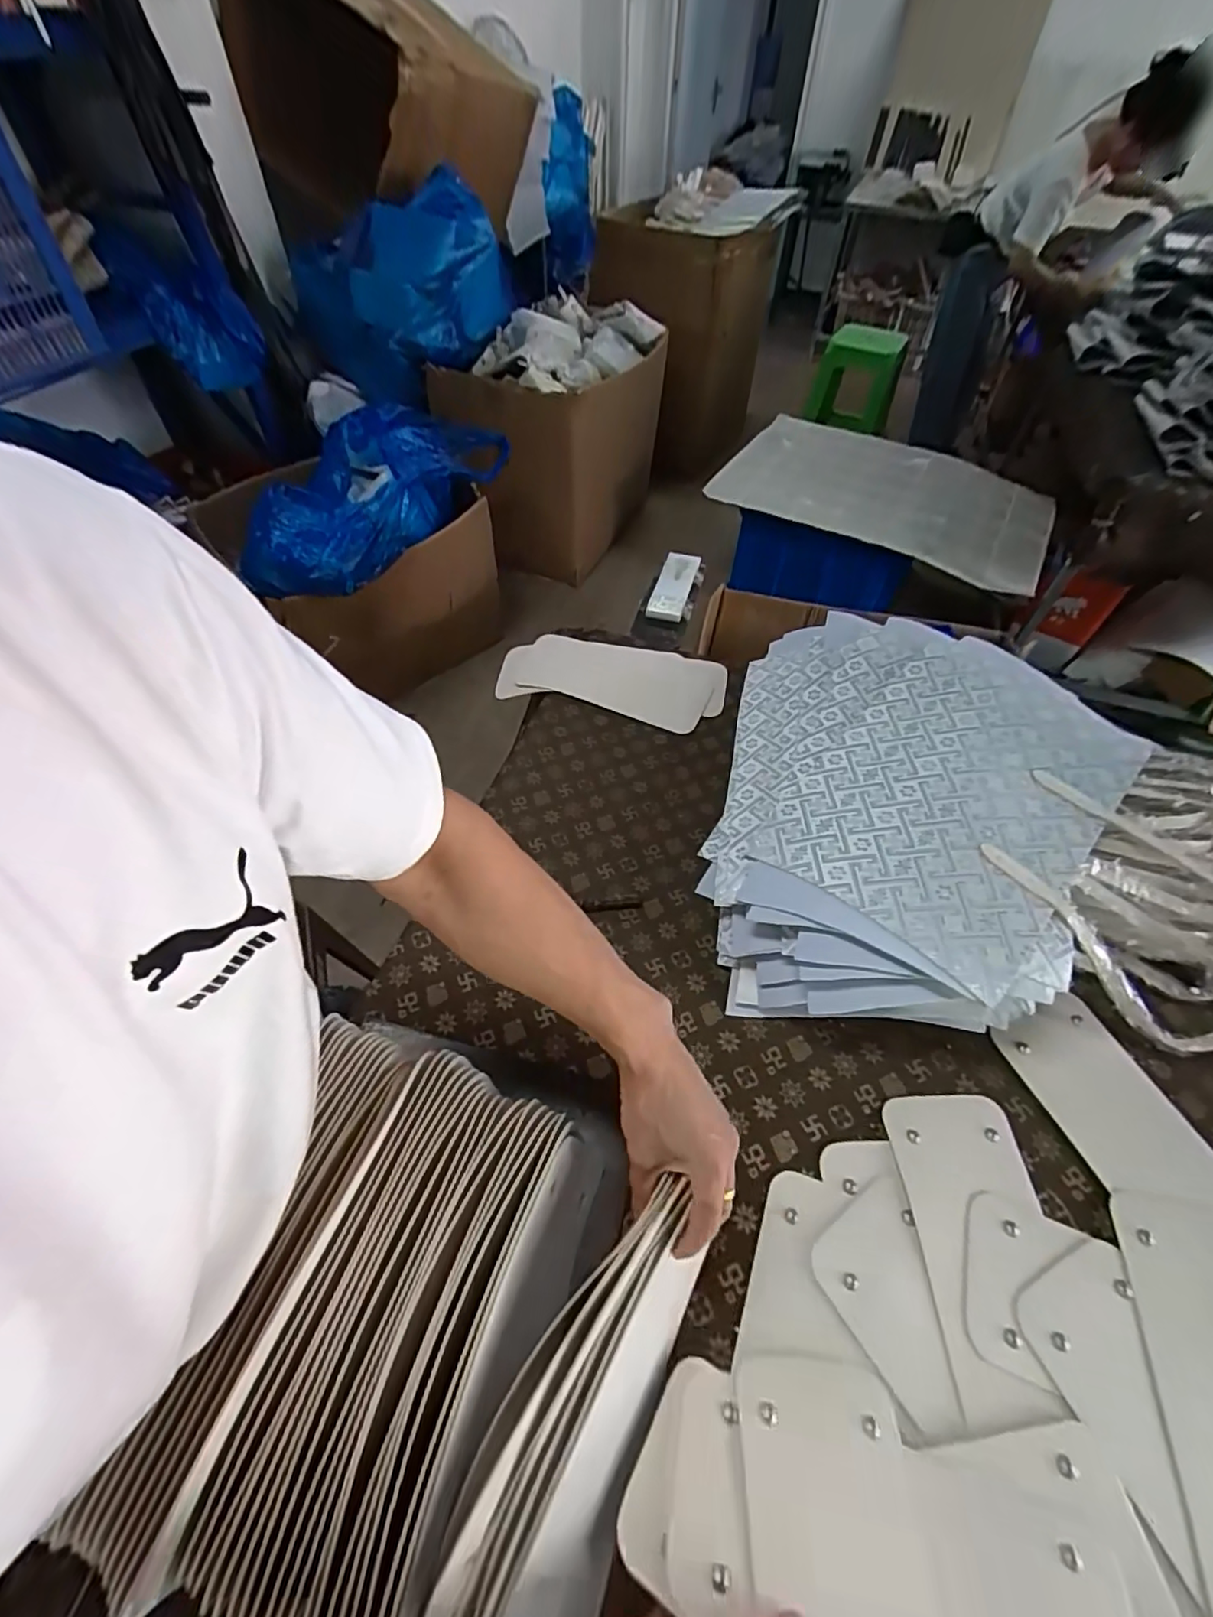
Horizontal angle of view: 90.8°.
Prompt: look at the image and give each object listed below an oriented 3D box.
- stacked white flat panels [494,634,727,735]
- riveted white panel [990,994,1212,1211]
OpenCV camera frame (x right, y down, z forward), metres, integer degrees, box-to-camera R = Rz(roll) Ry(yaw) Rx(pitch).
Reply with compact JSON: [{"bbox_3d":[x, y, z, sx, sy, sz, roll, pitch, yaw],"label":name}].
[{"bbox_3d":[0.007,-0.207,0.945,0.350,0.019,0.158,12,54,9],"label":"stacked white flat panels"},{"bbox_3d":[0.510,0.323,0.560,0.126,0.011,0.281,-16,54,-12],"label":"riveted white panel"}]

